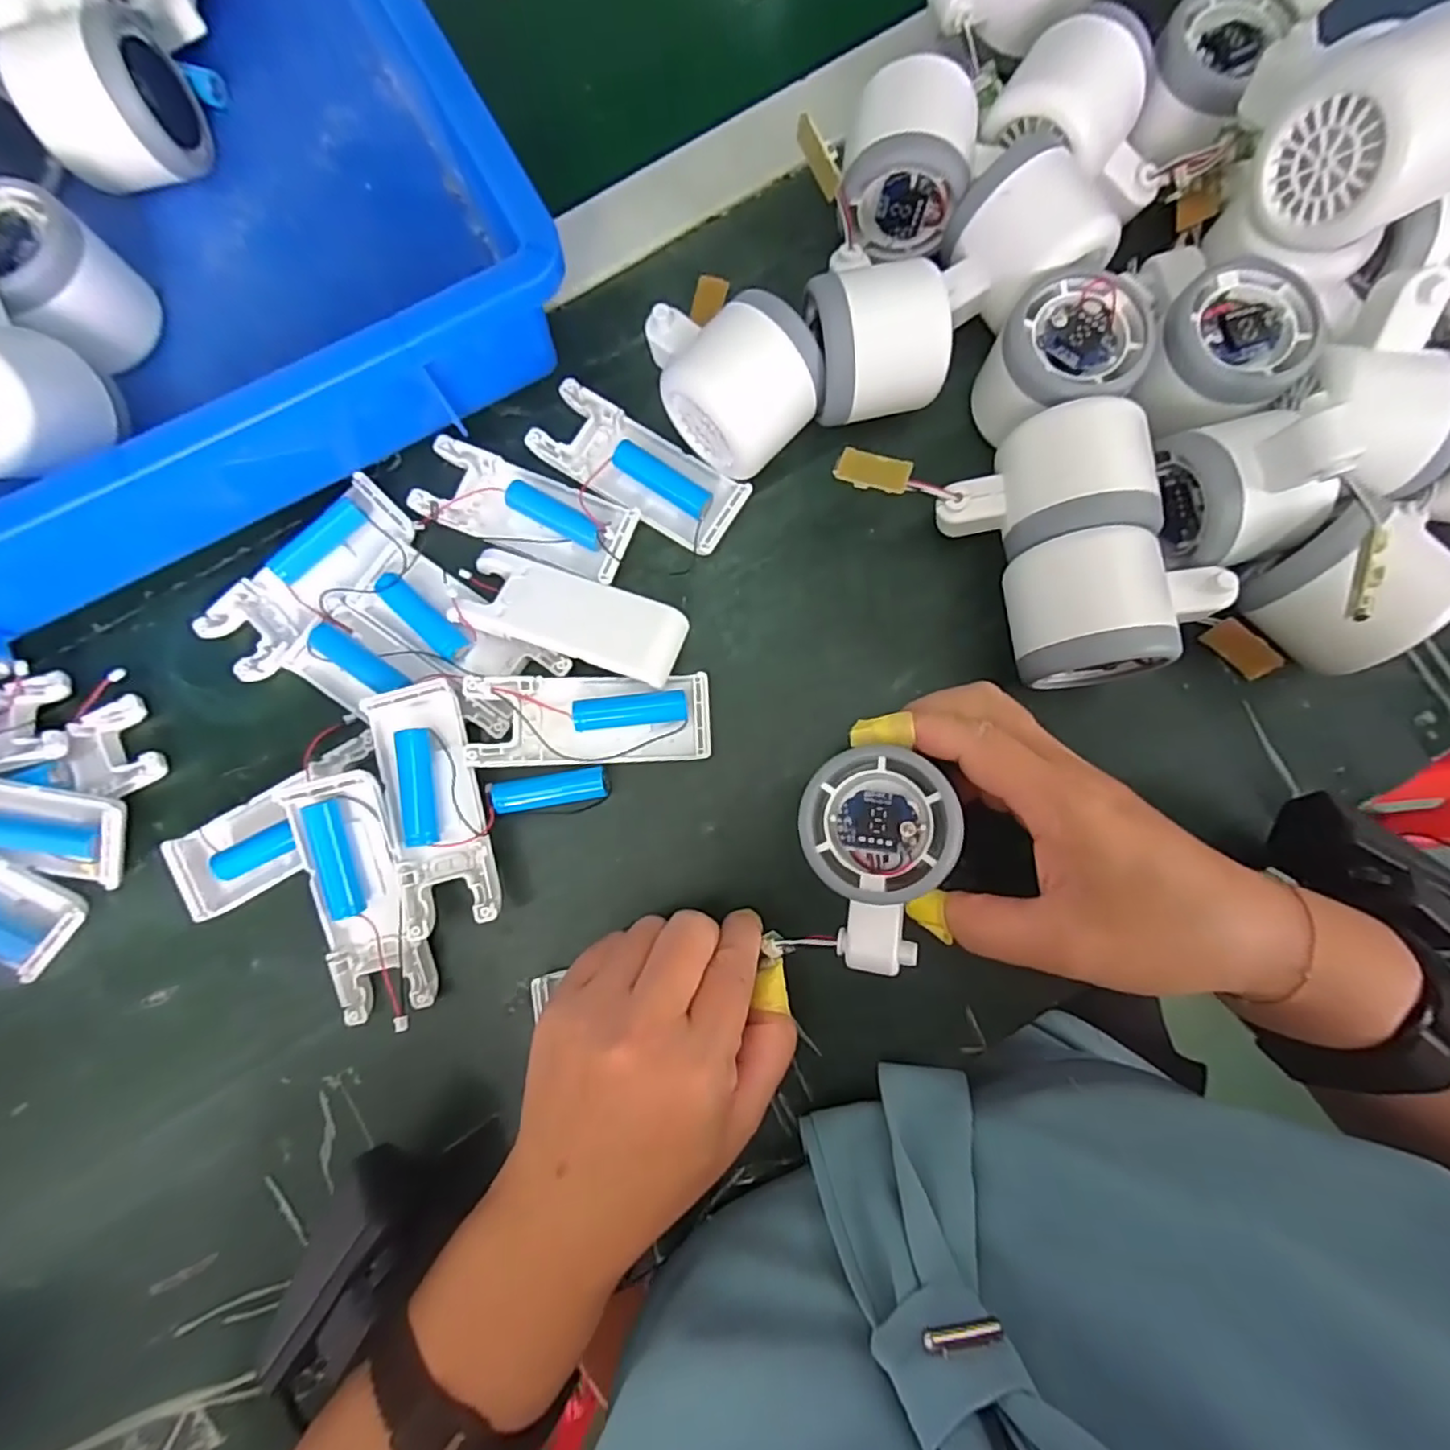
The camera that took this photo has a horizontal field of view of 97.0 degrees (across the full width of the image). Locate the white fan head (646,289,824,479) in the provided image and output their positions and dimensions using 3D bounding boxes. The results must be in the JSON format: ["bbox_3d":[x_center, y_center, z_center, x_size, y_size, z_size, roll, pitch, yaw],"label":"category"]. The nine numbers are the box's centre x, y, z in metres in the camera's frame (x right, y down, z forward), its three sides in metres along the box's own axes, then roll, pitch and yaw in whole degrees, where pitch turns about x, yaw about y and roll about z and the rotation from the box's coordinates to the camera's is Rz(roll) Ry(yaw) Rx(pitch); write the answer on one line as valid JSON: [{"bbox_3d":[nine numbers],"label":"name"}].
[{"bbox_3d":[0.000,-0.156,0.286,0.054,0.059,0.079,-44,84,-4],"label":"white fan head"}]

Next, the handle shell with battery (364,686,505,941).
[{"bbox_3d":[-0.127,0.034,0.280,0.041,0.019,0.106,-14,83,-1],"label":"handle shell with battery"}]

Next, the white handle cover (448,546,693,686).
[{"bbox_3d":[-0.070,-0.049,0.298,0.101,0.014,0.040,19,71,0],"label":"white handle cover"}]

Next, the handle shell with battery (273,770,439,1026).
[{"bbox_3d":[-0.157,0.074,0.278,0.038,0.029,0.102,-14,83,-1],"label":"handle shell with battery"}]

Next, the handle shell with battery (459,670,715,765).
[{"bbox_3d":[-0.058,-0.002,0.289,0.101,0.026,0.039,-3,83,1],"label":"handle shell with battery"}]

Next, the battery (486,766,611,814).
[{"bbox_3d":[-0.079,0.030,0.293,0.054,0.014,0.015,-9,83,0],"label":"battery"}]

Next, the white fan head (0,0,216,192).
[{"bbox_3d":[-0.291,-0.294,0.306,0.058,0.062,0.061,-16,83,-1],"label":"white fan head"}]

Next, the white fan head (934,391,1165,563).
[{"bbox_3d":[0.137,-0.102,0.282,0.082,0.052,0.057,-5,83,0],"label":"white fan head"}]

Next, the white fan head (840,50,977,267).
[{"bbox_3d":[0.083,-0.259,0.297,0.055,0.049,0.052,8,83,2],"label":"white fan head"}]

